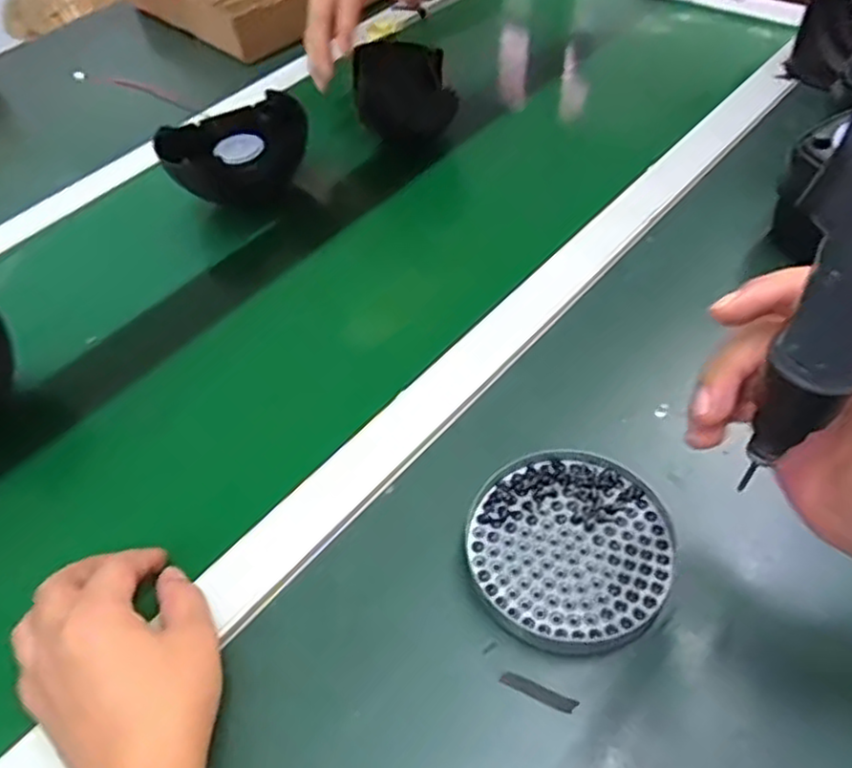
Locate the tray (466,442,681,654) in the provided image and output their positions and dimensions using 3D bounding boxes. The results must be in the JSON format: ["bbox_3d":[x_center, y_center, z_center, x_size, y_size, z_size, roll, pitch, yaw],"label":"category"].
[{"bbox_3d":[0.081,0.091,0.400,0.110,0.013,0.116,-3,52,4],"label":"tray"}]

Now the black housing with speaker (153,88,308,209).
[{"bbox_3d":[-0.168,-0.206,0.645,0.134,0.072,0.063,-28,54,-15],"label":"black housing with speaker"}]

